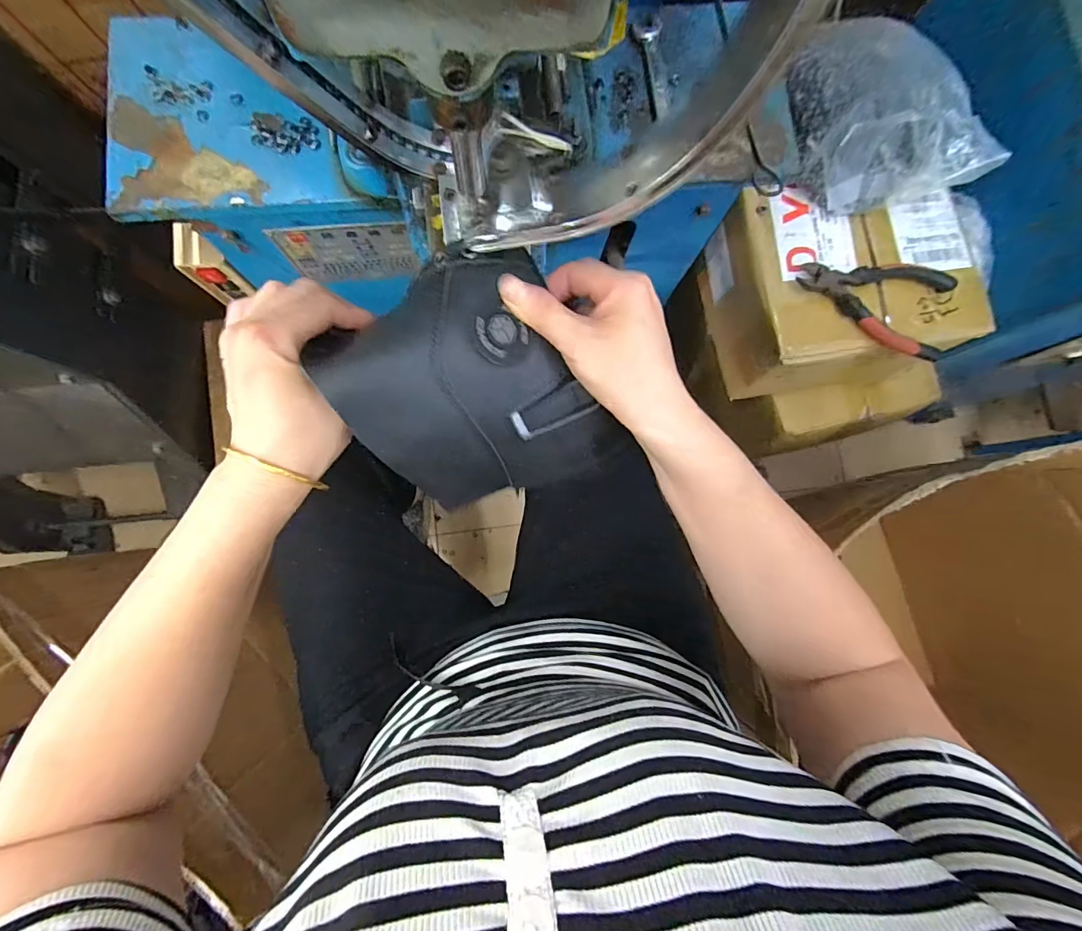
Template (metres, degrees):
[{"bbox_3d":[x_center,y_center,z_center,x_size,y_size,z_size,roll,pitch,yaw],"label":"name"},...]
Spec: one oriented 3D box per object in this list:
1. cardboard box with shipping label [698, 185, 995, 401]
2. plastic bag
[{"bbox_3d":[0.329,-0.195,0.517,0.235,0.119,0.182,-10,83,-5],"label":"cardboard box with shipping label"},{"bbox_3d":[0.313,-0.343,0.446,0.160,0.071,0.193,-10,83,-5],"label":"plastic bag"}]

